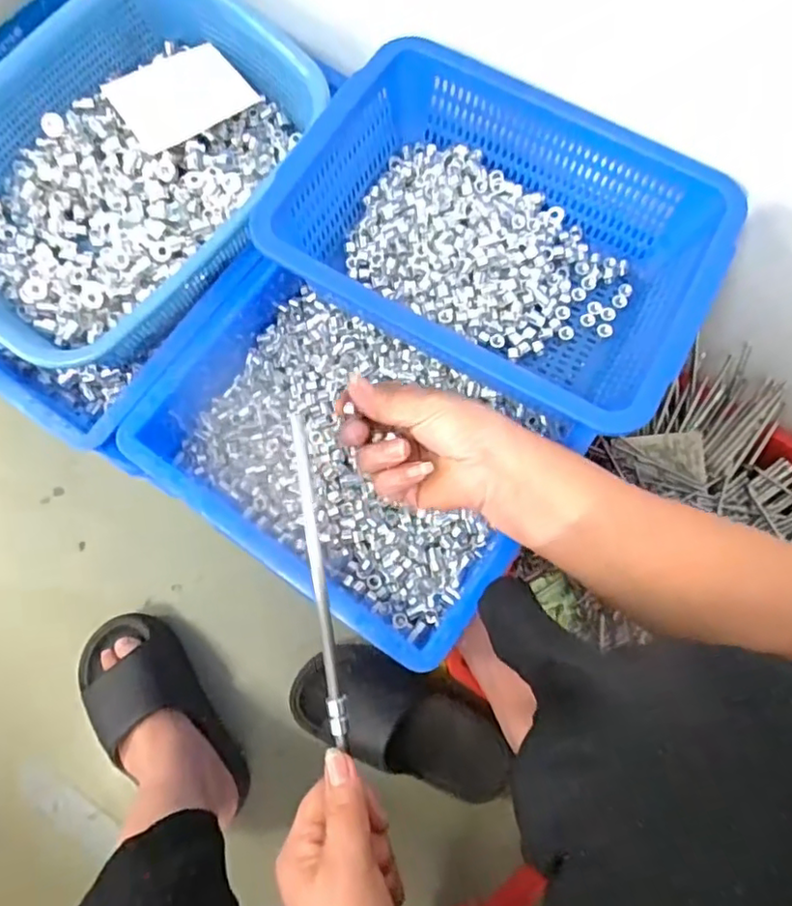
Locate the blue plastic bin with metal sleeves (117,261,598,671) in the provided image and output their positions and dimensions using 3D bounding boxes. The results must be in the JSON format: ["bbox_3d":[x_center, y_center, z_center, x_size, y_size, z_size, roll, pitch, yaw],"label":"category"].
[{"bbox_3d":[-0.045,-0.004,0.510,0.317,0.079,0.220,36,78,9],"label":"blue plastic bin with metal sleeves"}]

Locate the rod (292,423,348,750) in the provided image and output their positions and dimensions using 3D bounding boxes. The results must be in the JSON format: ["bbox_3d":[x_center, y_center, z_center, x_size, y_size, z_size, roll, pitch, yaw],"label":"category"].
[{"bbox_3d":[-0.045,0.073,0.356,0.008,0.005,0.190,-8,88,-4],"label":"rod"}]

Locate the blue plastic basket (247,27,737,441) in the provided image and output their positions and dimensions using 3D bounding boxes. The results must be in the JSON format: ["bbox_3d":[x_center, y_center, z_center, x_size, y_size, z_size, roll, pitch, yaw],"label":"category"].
[{"bbox_3d":[0.080,-0.164,0.478,0.306,0.097,0.227,31,77,8],"label":"blue plastic basket"}]

